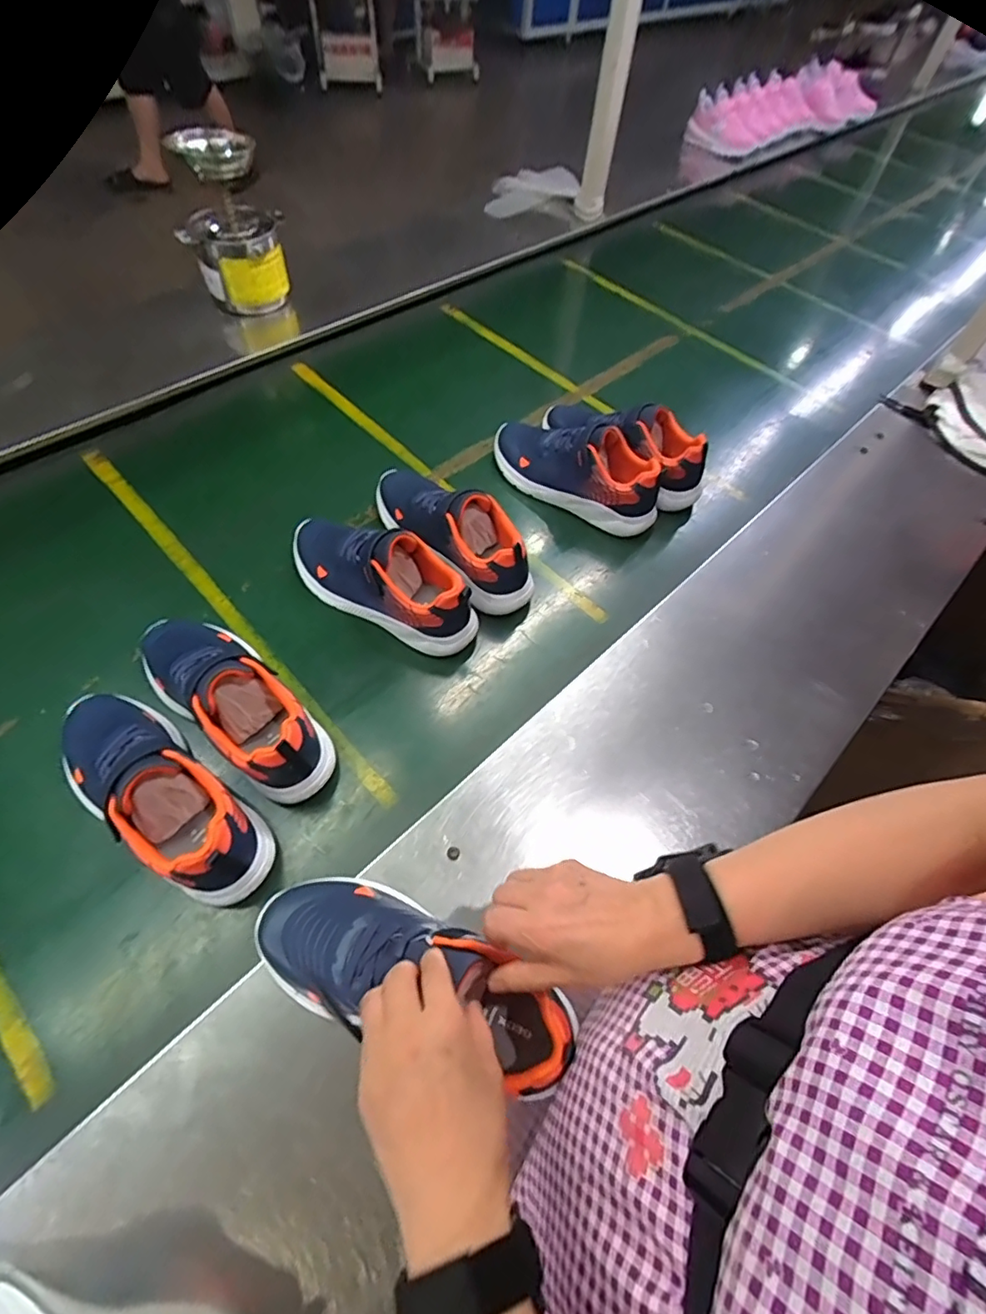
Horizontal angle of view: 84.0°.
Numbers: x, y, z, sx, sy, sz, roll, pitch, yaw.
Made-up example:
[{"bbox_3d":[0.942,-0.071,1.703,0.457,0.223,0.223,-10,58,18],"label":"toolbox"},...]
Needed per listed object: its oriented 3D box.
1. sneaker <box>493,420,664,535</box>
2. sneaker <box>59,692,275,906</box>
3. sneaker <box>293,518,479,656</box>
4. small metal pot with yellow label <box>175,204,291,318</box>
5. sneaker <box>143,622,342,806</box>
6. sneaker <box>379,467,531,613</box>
[{"bbox_3d":[0.118,-0.279,0.805,0.270,0.113,0.095,28,61,12],"label":"sneaker"},{"bbox_3d":[-0.324,0.121,0.517,0.270,0.103,0.104,34,62,15],"label":"sneaker"},{"bbox_3d":[-0.141,-0.100,0.665,0.268,0.103,0.089,25,60,10],"label":"sneaker"},{"bbox_3d":[-0.447,-0.690,0.964,0.150,0.128,0.113,6,59,-1],"label":"small metal pot with yellow label"},{"bbox_3d":[-0.276,0.035,0.573,0.272,0.108,0.105,39,64,17],"label":"sneaker"},{"bbox_3d":[-0.053,-0.170,0.714,0.095,0.107,0.269,-38,69,-23],"label":"sneaker"}]

